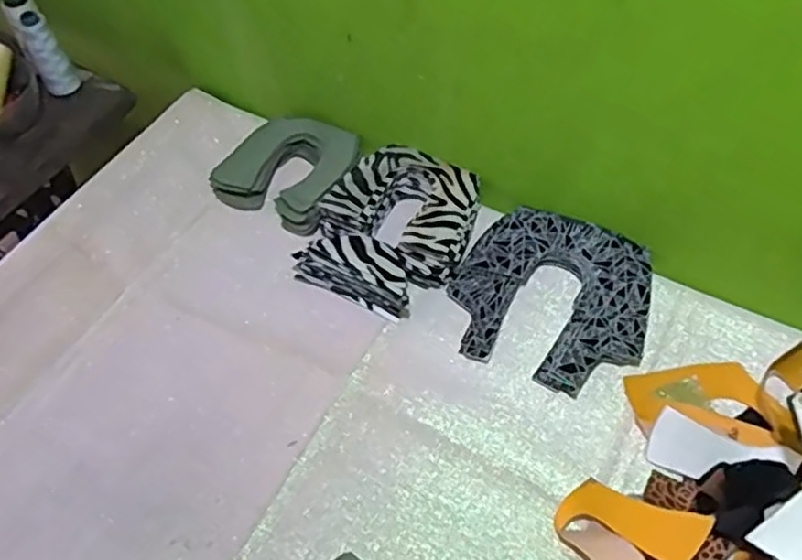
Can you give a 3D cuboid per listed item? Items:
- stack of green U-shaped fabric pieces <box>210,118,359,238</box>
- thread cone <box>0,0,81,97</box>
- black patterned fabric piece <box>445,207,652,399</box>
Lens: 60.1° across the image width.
[{"bbox_3d":[-0.141,-0.135,0.833,0.152,0.029,0.146,18,57,14],"label":"stack of green U-shaped fabric pieces"},{"bbox_3d":[-0.470,-0.307,0.910,0.046,0.138,0.045,-34,35,-20],"label":"thread cone"},{"bbox_3d":[0.155,0.017,0.715,0.192,0.038,0.182,21,58,15],"label":"black patterned fabric piece"}]

